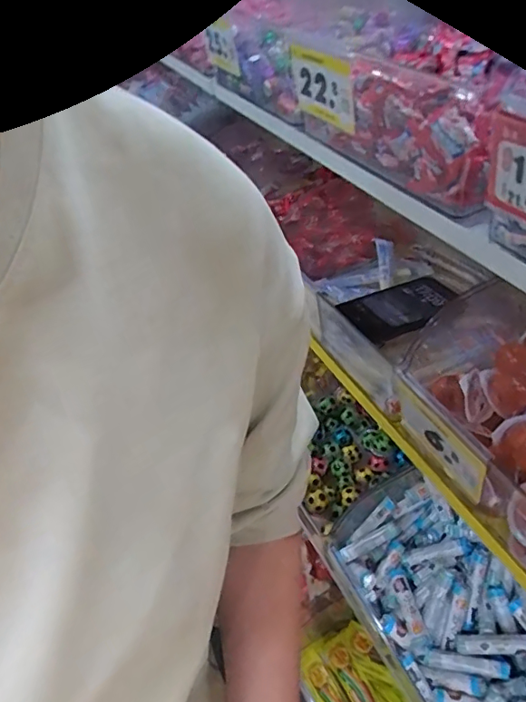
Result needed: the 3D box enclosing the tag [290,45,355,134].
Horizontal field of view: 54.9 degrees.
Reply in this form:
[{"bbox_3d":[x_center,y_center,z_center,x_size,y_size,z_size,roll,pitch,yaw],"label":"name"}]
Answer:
[{"bbox_3d":[0.053,-0.243,0.469,0.007,0.060,0.109,-26,44,-10],"label":"tag"}]

